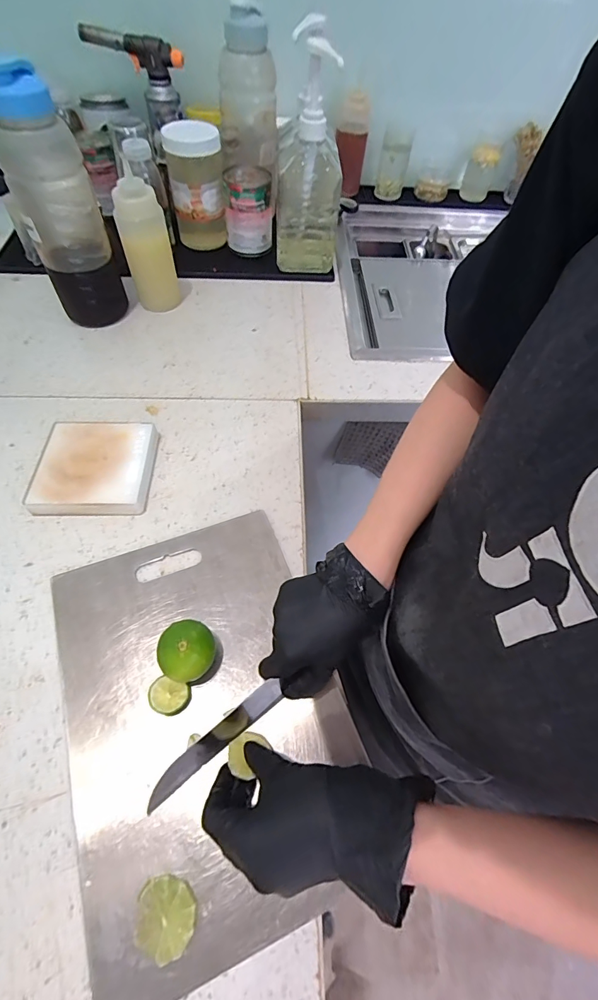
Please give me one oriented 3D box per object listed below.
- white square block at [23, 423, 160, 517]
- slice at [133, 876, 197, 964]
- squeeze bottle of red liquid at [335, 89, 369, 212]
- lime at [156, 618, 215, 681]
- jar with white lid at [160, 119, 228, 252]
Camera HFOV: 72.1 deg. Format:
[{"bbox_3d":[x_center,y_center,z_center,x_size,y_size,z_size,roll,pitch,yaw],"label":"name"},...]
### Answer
[{"bbox_3d":[-0.238,-0.039,0.487,0.123,0.025,0.120,-1,57,-5],"label":"white square block"},{"bbox_3d":[-0.095,0.293,0.289,0.043,0.005,0.040,2,57,-3],"label":"slice"},{"bbox_3d":[0.105,-0.719,0.858,0.062,0.173,0.058,7,57,0],"label":"squeeze bottle of red liquid"},{"bbox_3d":[-0.098,0.134,0.363,0.047,0.050,0.047,2,57,-3],"label":"lime"},{"bbox_3d":[-0.177,-0.544,0.721,0.091,0.166,0.085,-10,58,-10],"label":"jar with white lid"}]

